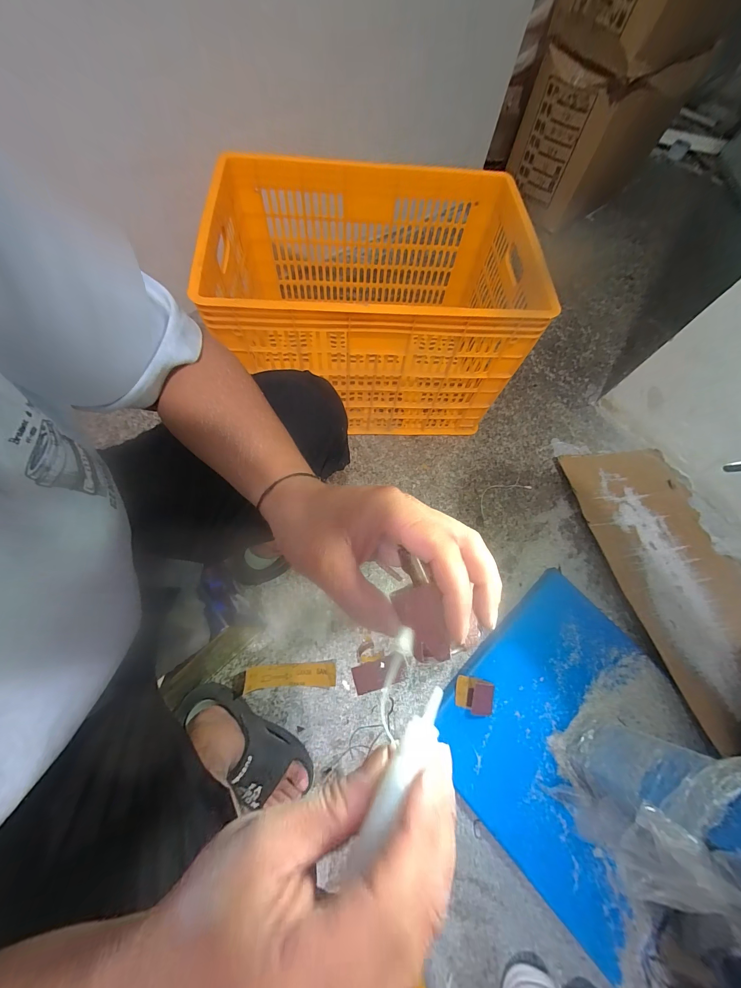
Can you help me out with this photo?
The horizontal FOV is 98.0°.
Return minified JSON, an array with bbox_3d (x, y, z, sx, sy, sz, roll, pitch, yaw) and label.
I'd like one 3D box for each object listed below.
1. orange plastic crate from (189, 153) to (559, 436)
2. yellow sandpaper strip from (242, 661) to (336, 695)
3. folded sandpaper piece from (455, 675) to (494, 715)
[{"bbox_3d":[0.007,-0.491,0.855,0.675,0.432,0.521,-1,67,-3],"label":"orange plastic crate"},{"bbox_3d":[-0.174,0.398,0.702,0.191,0.017,0.047,-2,67,-3],"label":"yellow sandpaper strip"},{"bbox_3d":[0.221,0.421,0.671,0.077,0.054,0.061,12,68,0],"label":"folded sandpaper piece"}]

